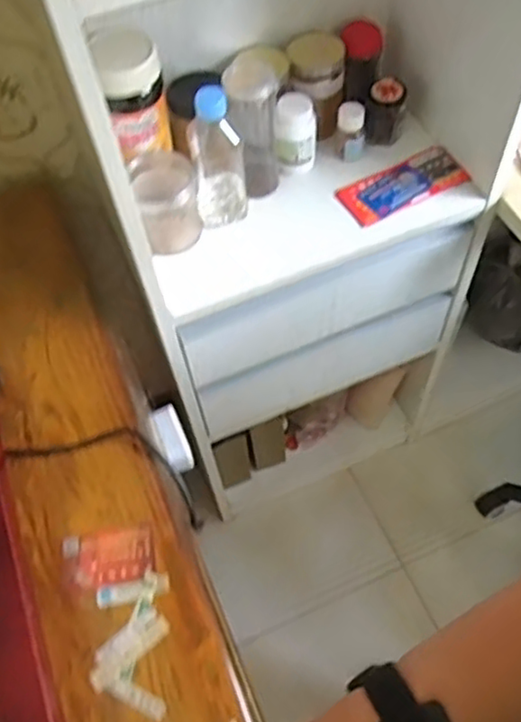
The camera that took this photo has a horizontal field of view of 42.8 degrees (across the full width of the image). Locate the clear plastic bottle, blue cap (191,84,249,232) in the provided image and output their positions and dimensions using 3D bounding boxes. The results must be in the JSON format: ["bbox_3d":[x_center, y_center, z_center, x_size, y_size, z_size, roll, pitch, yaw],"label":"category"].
[{"bbox_3d":[-0.052,-0.240,0.780,0.061,0.174,0.059,-2,59,2],"label":"clear plastic bottle, blue cap"}]

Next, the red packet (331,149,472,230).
[{"bbox_3d":[0.184,-0.226,0.850,0.162,0.016,0.067,-23,60,-10],"label":"red packet"}]

